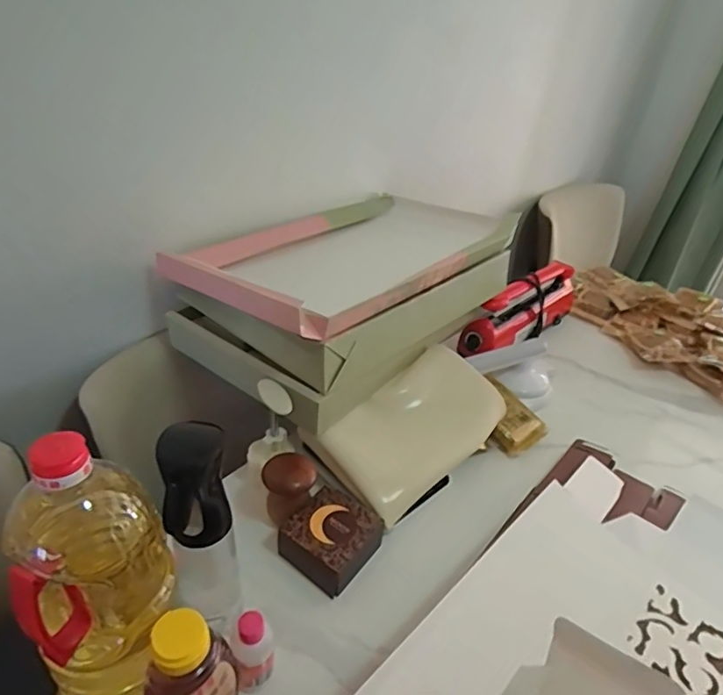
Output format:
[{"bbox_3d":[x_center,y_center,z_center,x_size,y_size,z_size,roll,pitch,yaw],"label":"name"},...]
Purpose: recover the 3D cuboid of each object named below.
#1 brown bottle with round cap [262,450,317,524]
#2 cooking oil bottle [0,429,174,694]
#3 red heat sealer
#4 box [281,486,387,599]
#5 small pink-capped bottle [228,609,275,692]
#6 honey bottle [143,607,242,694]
[{"bbox_3d":[-0.085,0.167,0.636,0.059,0.065,0.064,4,35,-3],"label":"brown bottle with round cap"},{"bbox_3d":[-0.204,0.175,0.418,0.099,0.250,0.096,-8,37,-19],"label":"cooking oil bottle"},{"bbox_3d":[0.311,-0.077,0.987,0.314,0.111,0.065,-21,43,-33],"label":"red heat sealer"},{"bbox_3d":[-0.035,0.221,0.614,0.088,0.054,0.098,27,40,28],"label":"box"},{"bbox_3d":[-0.099,0.279,0.484,0.032,0.091,0.033,4,35,-3],"label":"small pink-capped bottle"},{"bbox_3d":[-0.136,0.272,0.430,0.046,0.157,0.074,20,37,20],"label":"honey bottle"}]

